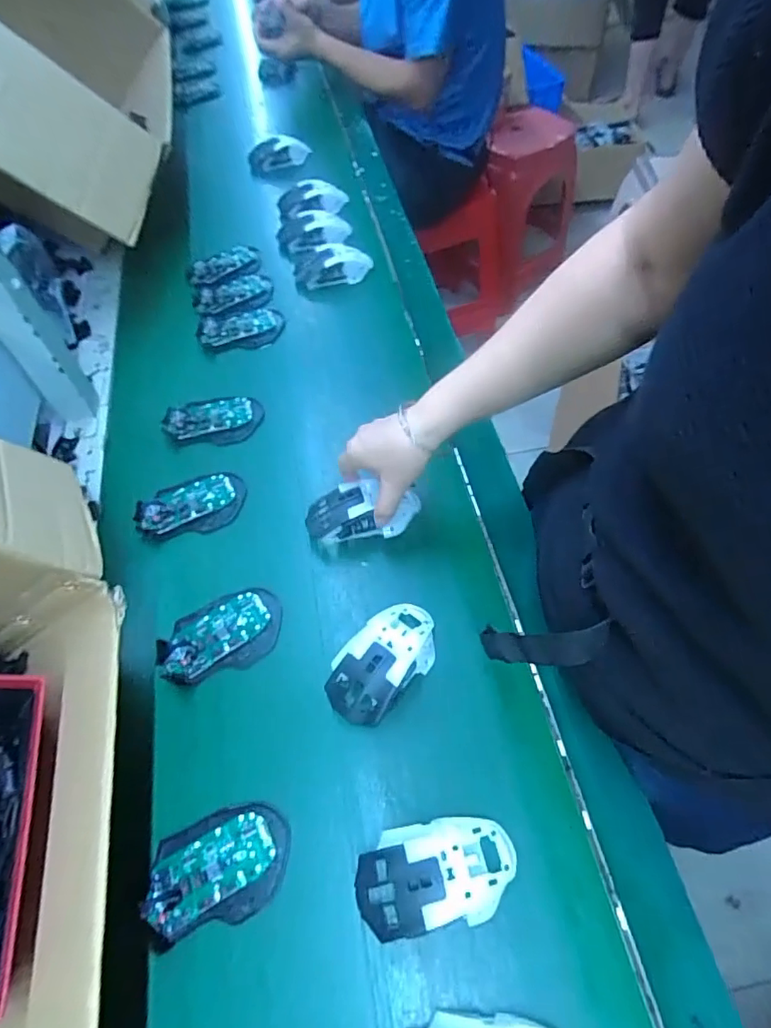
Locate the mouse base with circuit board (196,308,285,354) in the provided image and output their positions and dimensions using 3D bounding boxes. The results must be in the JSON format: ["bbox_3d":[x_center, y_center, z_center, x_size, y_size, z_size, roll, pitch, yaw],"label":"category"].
[{"bbox_3d":[-0.196,-0.253,0.744,0.113,0.023,0.062,-13,58,-9],"label":"mouse base with circuit board"}]

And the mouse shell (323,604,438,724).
[{"bbox_3d":[-0.002,0.124,0.482,0.070,0.039,0.118,38,68,24],"label":"mouse shell"}]

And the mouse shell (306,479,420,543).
[{"bbox_3d":[-0.022,-0.006,0.550,0.113,0.028,0.058,-9,57,-6],"label":"mouse shell"}]

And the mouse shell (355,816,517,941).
[{"bbox_3d":[0.038,0.258,0.393,0.114,0.032,0.064,-8,58,-1],"label":"mouse shell"}]

